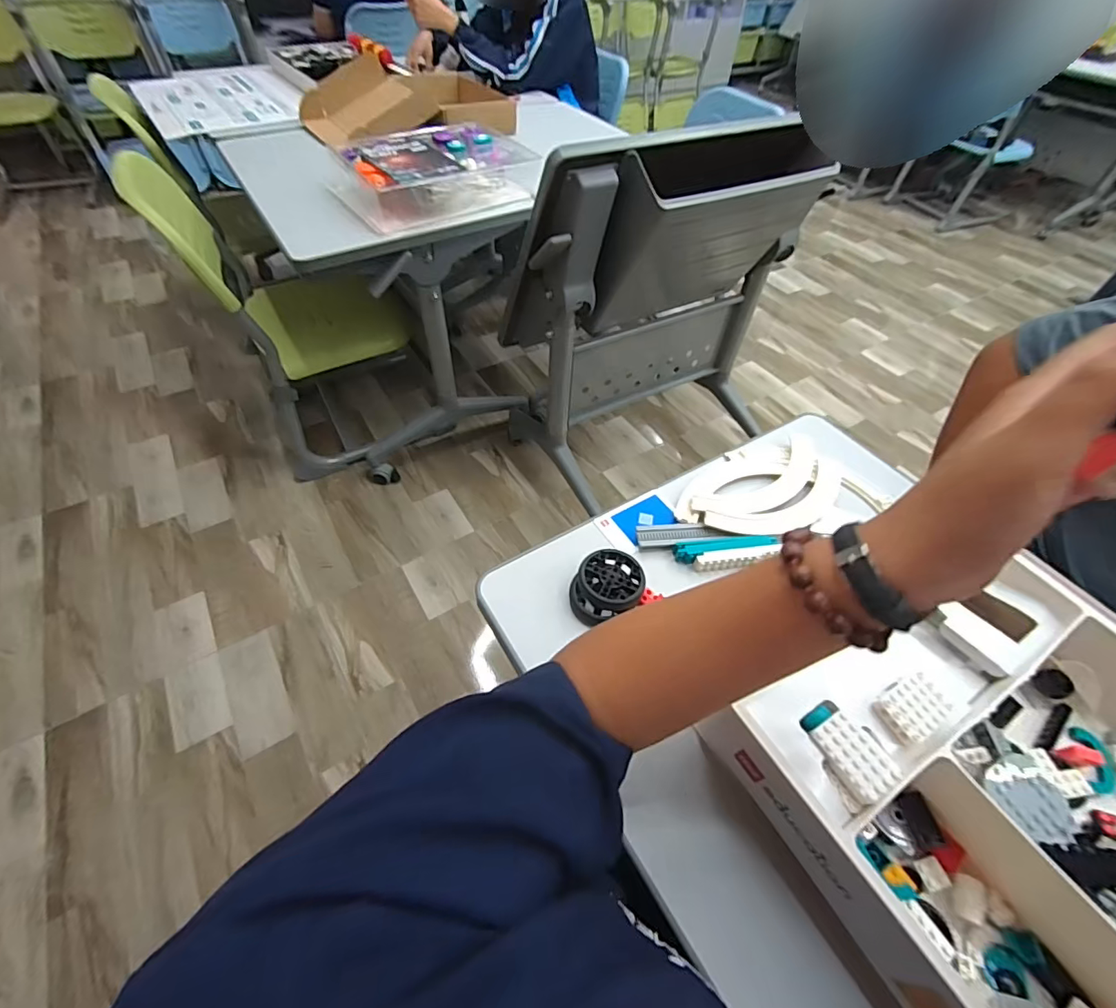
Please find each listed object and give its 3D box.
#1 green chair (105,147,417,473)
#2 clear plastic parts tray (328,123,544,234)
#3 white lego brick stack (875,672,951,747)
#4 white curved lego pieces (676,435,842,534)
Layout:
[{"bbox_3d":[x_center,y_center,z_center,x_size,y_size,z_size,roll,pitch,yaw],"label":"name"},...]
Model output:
[{"bbox_3d":[-0.617,-0.451,1.218,0.424,0.666,0.446,-26,57,-22],"label":"green chair"},{"bbox_3d":[-0.247,-0.679,1.002,0.377,0.088,0.267,-30,58,-24],"label":"clear plastic parts tray"},{"bbox_3d":[0.238,0.136,0.330,0.044,0.013,0.031,-22,56,-19],"label":"white lego brick stack"},{"bbox_3d":[0.227,-0.021,0.526,0.117,0.016,0.187,37,58,24],"label":"white curved lego pieces"}]

